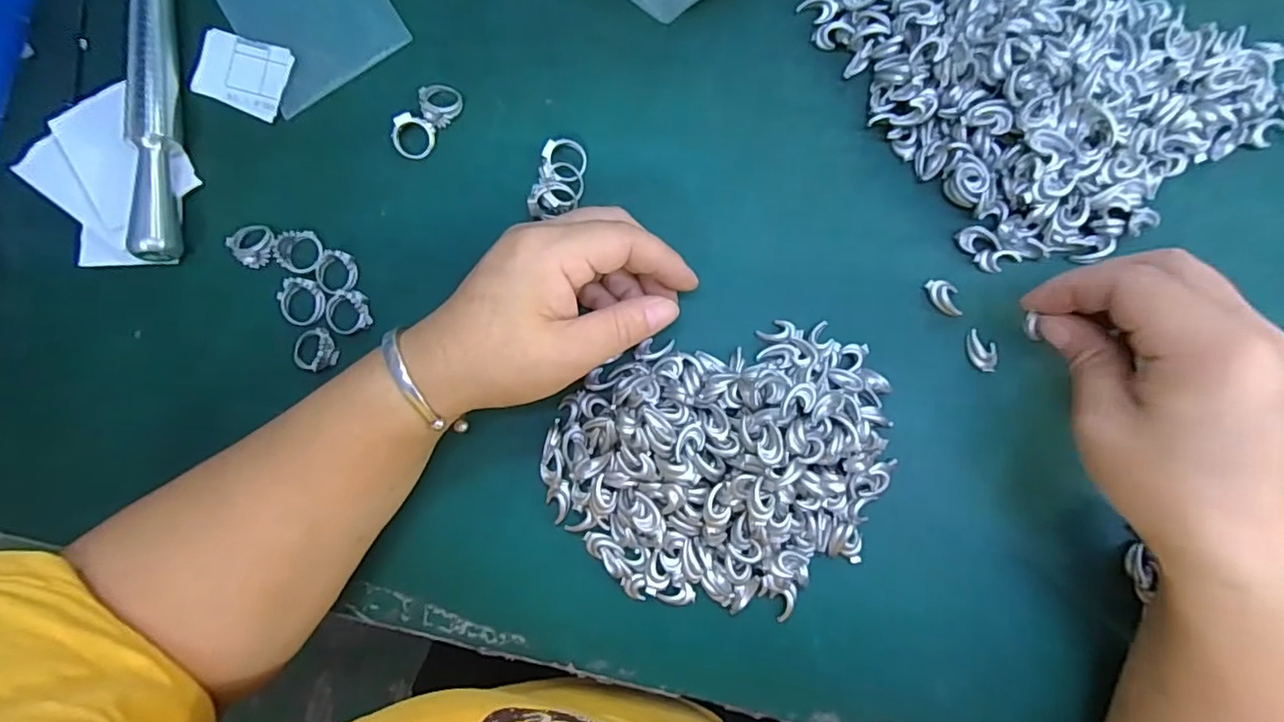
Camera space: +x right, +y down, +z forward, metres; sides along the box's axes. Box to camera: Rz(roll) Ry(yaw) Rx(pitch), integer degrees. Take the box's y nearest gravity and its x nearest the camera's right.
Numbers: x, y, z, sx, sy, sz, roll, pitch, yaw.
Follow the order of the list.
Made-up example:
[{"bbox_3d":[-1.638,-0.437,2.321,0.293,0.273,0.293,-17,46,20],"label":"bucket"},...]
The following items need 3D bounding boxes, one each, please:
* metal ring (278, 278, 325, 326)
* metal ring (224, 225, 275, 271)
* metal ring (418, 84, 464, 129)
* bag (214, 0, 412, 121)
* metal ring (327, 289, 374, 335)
[{"bbox_3d":[-0.175,-0.030,0.303,0.022,0.008,0.024,0,84,4],"label":"metal ring"},{"bbox_3d":[-0.203,-0.060,0.307,0.023,0.009,0.022,0,84,4],"label":"metal ring"},{"bbox_3d":[-0.106,-0.134,0.308,0.022,0.008,0.022,0,88,5],"label":"metal ring"},{"bbox_3d":[-0.190,-0.204,0.324,0.080,0.006,0.123,-33,83,0],"label":"bag"},{"bbox_3d":[-0.151,-0.025,0.302,0.023,0.005,0.021,0,84,4],"label":"metal ring"}]

